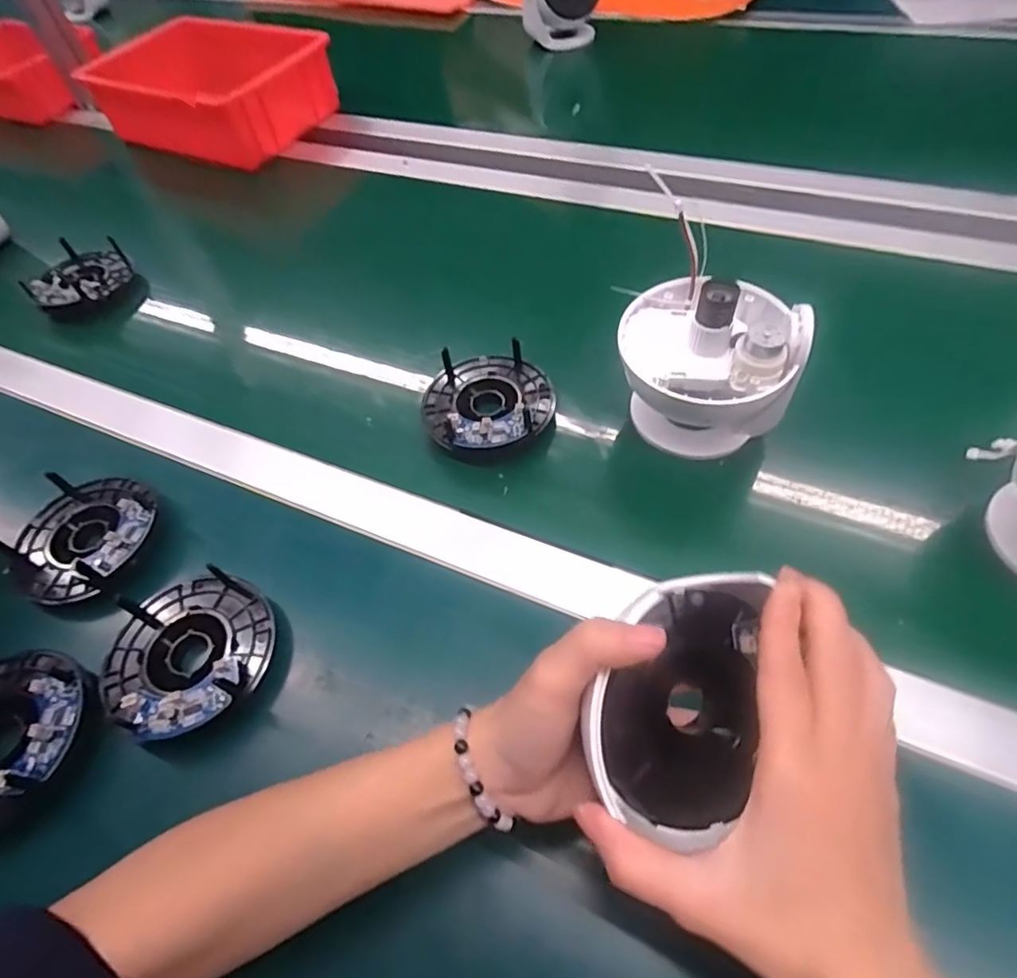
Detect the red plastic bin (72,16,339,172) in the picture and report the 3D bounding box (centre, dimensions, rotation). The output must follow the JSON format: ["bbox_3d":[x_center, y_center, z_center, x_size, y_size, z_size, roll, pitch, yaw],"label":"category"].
[{"bbox_3d":[-0.383,-0.534,0.775,0.257,0.086,0.212,24,59,20],"label":"red plastic bin"}]

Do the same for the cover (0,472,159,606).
[{"bbox_3d":[-0.310,0.032,0.428,0.106,0.029,0.097,24,59,20],"label":"cover"}]

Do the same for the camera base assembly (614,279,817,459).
[{"bbox_3d":[0.139,-0.086,0.421,0.121,0.114,0.108,11,56,12],"label":"camera base assembly"}]

